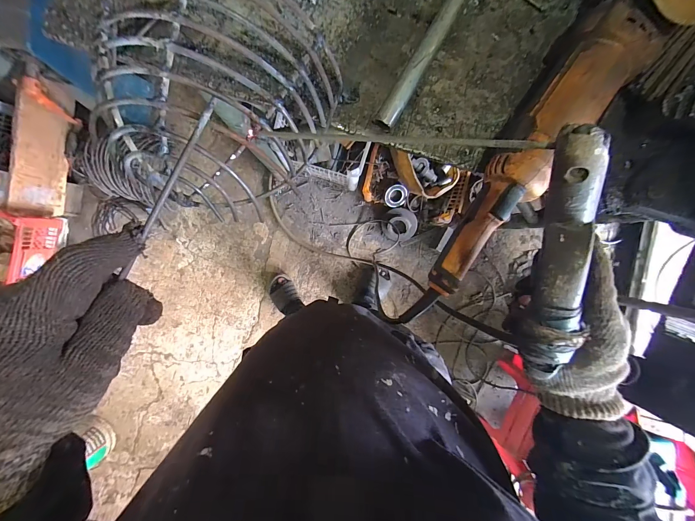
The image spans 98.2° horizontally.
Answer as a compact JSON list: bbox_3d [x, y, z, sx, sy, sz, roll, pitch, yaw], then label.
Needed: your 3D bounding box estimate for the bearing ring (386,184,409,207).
[{"bbox_3d":[0.185,-0.245,1.143,0.080,0.019,0.083,0,95,0],"label":"bearing ring"}]

